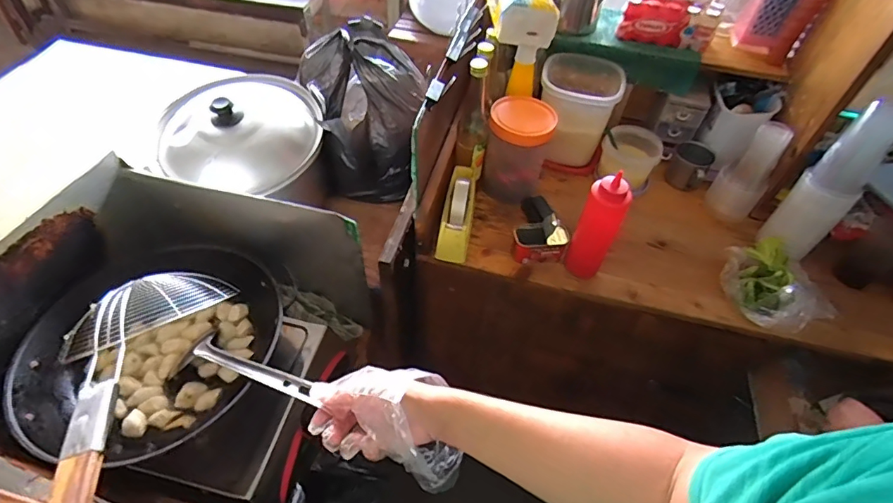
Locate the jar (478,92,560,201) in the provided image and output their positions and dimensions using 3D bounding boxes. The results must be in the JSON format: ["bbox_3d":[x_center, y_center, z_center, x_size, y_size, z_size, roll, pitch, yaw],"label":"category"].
[{"bbox_3d":[0.142,-0.205,0.983,0.128,0.182,0.127,7,51,2],"label":"jar"}]

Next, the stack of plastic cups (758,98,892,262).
[{"bbox_3d":[0.666,-0.119,0.834,0.096,0.270,0.090,-33,60,-26],"label":"stack of plastic cups"}]

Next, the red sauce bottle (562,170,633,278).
[{"bbox_3d":[0.252,-0.027,0.828,0.067,0.203,0.076,26,54,16],"label":"red sauce bottle"}]

